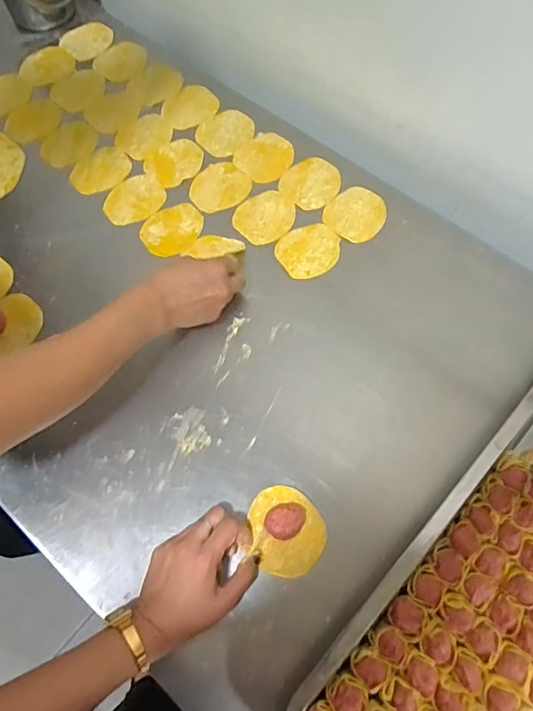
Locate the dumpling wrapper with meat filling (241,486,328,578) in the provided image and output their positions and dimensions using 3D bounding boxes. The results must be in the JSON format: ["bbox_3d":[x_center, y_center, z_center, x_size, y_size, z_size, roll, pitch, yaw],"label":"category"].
[{"bbox_3d":[0.020,0.172,0.486,0.075,0.020,0.080,0,67,0],"label":"dumpling wrapper with meat filling"}]

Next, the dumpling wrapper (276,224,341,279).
[{"bbox_3d":[0.056,-0.135,0.634,0.082,0.004,0.071,-22,69,-9],"label":"dumpling wrapper"}]

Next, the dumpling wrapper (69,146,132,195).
[{"bbox_3d":[-0.233,-0.259,0.692,0.086,0.007,0.067,-42,74,-16],"label":"dumpling wrapper"}]

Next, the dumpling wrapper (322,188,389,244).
[{"bbox_3d":[0.120,-0.188,0.656,0.074,0.004,0.082,40,73,15],"label":"dumpling wrapper"}]

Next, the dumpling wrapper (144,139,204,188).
[{"bbox_3d":[-0.129,-0.273,0.701,0.079,0.005,0.070,-37,72,-14],"label":"dumpling wrapper"}]

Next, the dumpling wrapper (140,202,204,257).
[{"bbox_3d":[-0.123,-0.168,0.655,0.071,0.006,0.088,35,72,13],"label":"dumpling wrapper"}]

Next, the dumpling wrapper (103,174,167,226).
[{"bbox_3d":[-0.181,-0.212,0.677,0.087,0.008,0.069,-42,74,-16],"label":"dumpling wrapper"}]

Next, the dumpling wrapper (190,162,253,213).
[{"bbox_3d":[-0.065,-0.230,0.682,0.081,0.004,0.073,-40,73,-12],"label":"dumpling wrapper"}]

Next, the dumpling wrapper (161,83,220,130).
[{"bbox_3d":[-0.114,-0.369,0.735,0.072,0.004,0.088,36,72,14],"label":"dumpling wrapper"}]

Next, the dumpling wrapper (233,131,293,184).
[{"bbox_3d":[0.000,-0.279,0.700,0.077,0.005,0.084,0,67,0],"label":"dumpling wrapper"}]

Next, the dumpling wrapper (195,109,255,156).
[{"bbox_3d":[-0.060,-0.324,0.720,0.069,0.004,0.084,39,72,14],"label":"dumpling wrapper"}]

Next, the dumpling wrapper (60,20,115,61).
[{"bbox_3d":[-0.279,-0.493,0.776,0.078,0.008,0.077,0,67,0],"label":"dumpling wrapper"}]

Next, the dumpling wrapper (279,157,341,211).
[{"bbox_3d":[0.062,-0.236,0.679,0.079,0.006,0.076,-1,71,2],"label":"dumpling wrapper"}]

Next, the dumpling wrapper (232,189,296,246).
[{"bbox_3d":[-0.002,-0.185,0.658,0.082,0.004,0.072,-38,73,-15],"label":"dumpling wrapper"}]

